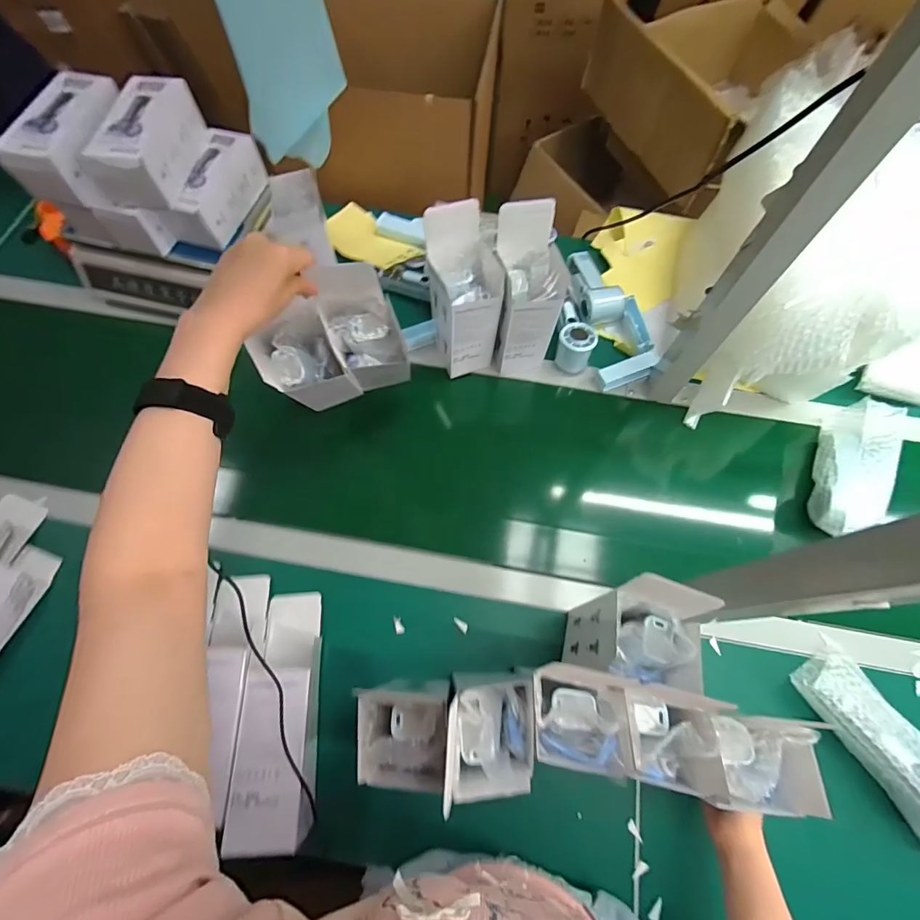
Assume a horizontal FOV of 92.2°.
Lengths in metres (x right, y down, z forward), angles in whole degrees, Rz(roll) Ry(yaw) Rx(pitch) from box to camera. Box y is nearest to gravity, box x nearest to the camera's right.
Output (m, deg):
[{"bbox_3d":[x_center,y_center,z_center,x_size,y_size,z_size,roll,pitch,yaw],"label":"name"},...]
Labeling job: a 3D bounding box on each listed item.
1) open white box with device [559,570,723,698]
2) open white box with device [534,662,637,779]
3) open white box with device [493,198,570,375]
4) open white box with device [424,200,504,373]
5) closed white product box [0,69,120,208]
[{"bbox_3d":[0.177,0.179,0.458,0.087,0.219,0.084,11,68,4],"label":"open white box with device"},{"bbox_3d":[0.102,0.229,0.398,0.078,0.069,0.088,2,68,0],"label":"open white box with device"},{"bbox_3d":[0.093,-0.229,0.632,0.087,0.238,0.080,-6,68,-3],"label":"open white box with device"},{"bbox_3d":[0.006,-0.228,0.625,0.087,0.230,0.086,-17,69,-8],"label":"open white box with device"},{"bbox_3d":[-0.515,-0.435,0.592,0.078,0.071,0.189,3,68,0],"label":"closed white product box"}]

